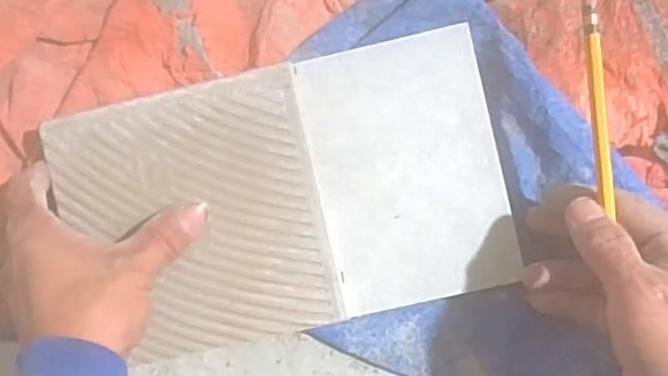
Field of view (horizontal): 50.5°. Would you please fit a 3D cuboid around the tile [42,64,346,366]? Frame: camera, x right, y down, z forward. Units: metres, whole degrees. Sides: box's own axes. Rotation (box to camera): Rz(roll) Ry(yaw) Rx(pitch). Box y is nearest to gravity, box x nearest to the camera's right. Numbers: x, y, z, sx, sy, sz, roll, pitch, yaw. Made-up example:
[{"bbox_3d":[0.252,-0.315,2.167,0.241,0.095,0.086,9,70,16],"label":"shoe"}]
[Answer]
[{"bbox_3d":[-0.078,0.019,0.398,0.142,0.009,0.145,-13,88,3],"label":"tile"}]

